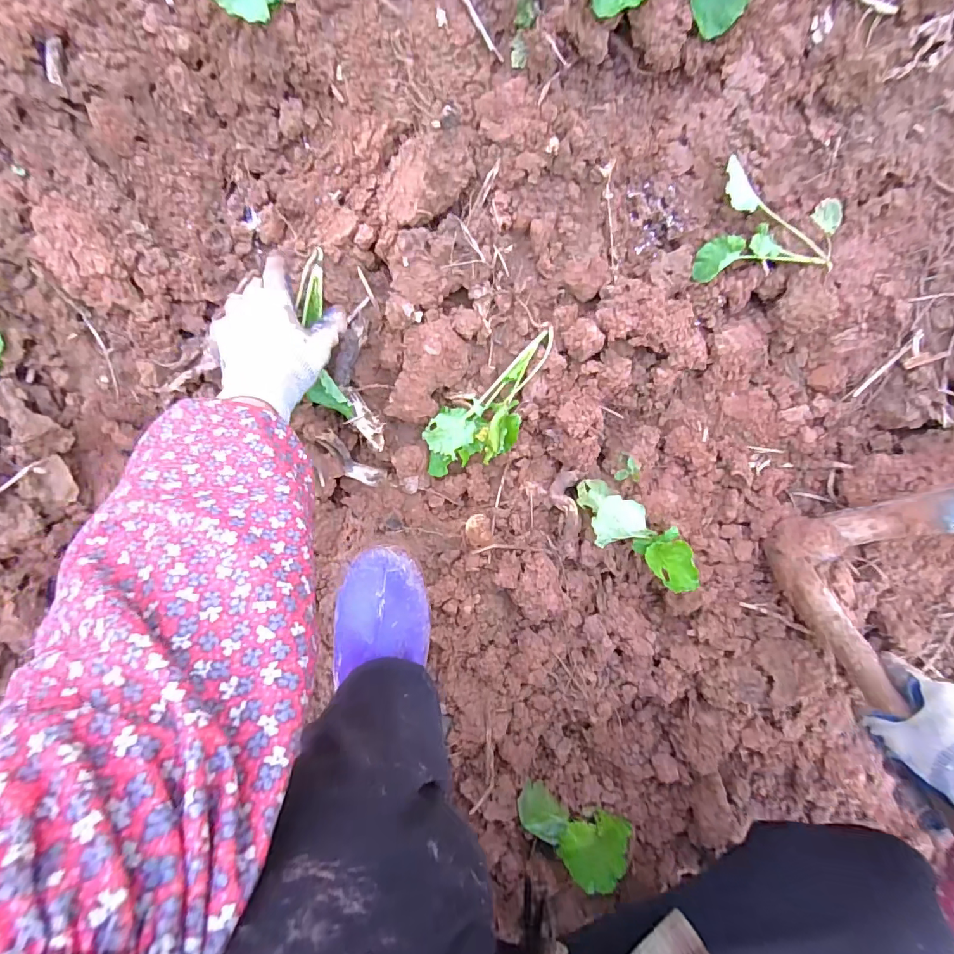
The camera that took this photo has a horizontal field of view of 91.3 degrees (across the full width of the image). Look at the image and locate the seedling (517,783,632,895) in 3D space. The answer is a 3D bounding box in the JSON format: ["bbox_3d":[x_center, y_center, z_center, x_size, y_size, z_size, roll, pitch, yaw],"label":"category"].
[{"bbox_3d":[0.109,0.392,0.505,0.118,0.119,0.037,7,86,1],"label":"seedling"}]

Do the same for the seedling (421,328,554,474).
[{"bbox_3d":[0.022,-0.069,0.495,0.184,0.032,0.073,-37,87,-2],"label":"seedling"}]

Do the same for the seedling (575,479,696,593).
[{"bbox_3d":[0.169,0.064,0.502,0.146,0.087,0.067,39,87,3],"label":"seedling"}]

